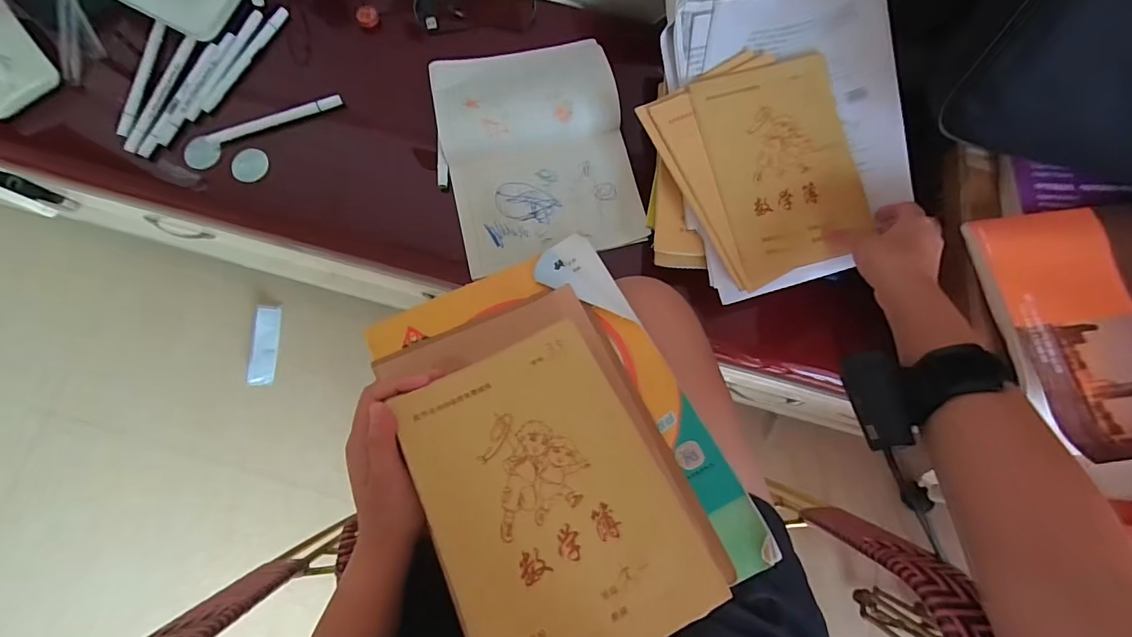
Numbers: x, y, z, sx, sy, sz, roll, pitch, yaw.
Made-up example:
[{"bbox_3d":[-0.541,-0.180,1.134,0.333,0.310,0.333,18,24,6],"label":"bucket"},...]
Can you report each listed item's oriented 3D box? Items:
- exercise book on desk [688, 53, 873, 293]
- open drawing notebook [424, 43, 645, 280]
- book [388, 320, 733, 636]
[{"bbox_3d":[0.222,-0.155,0.488,0.142,0.006,0.213,-14,86,-2],"label":"exercise book on desk"},{"bbox_3d":[-0.034,-0.198,0.563,0.210,0.041,0.256,-12,78,-3],"label":"open drawing notebook"},{"bbox_3d":[-0.015,0.118,0.316,0.155,0.015,0.209,-24,69,-8],"label":"book"}]

